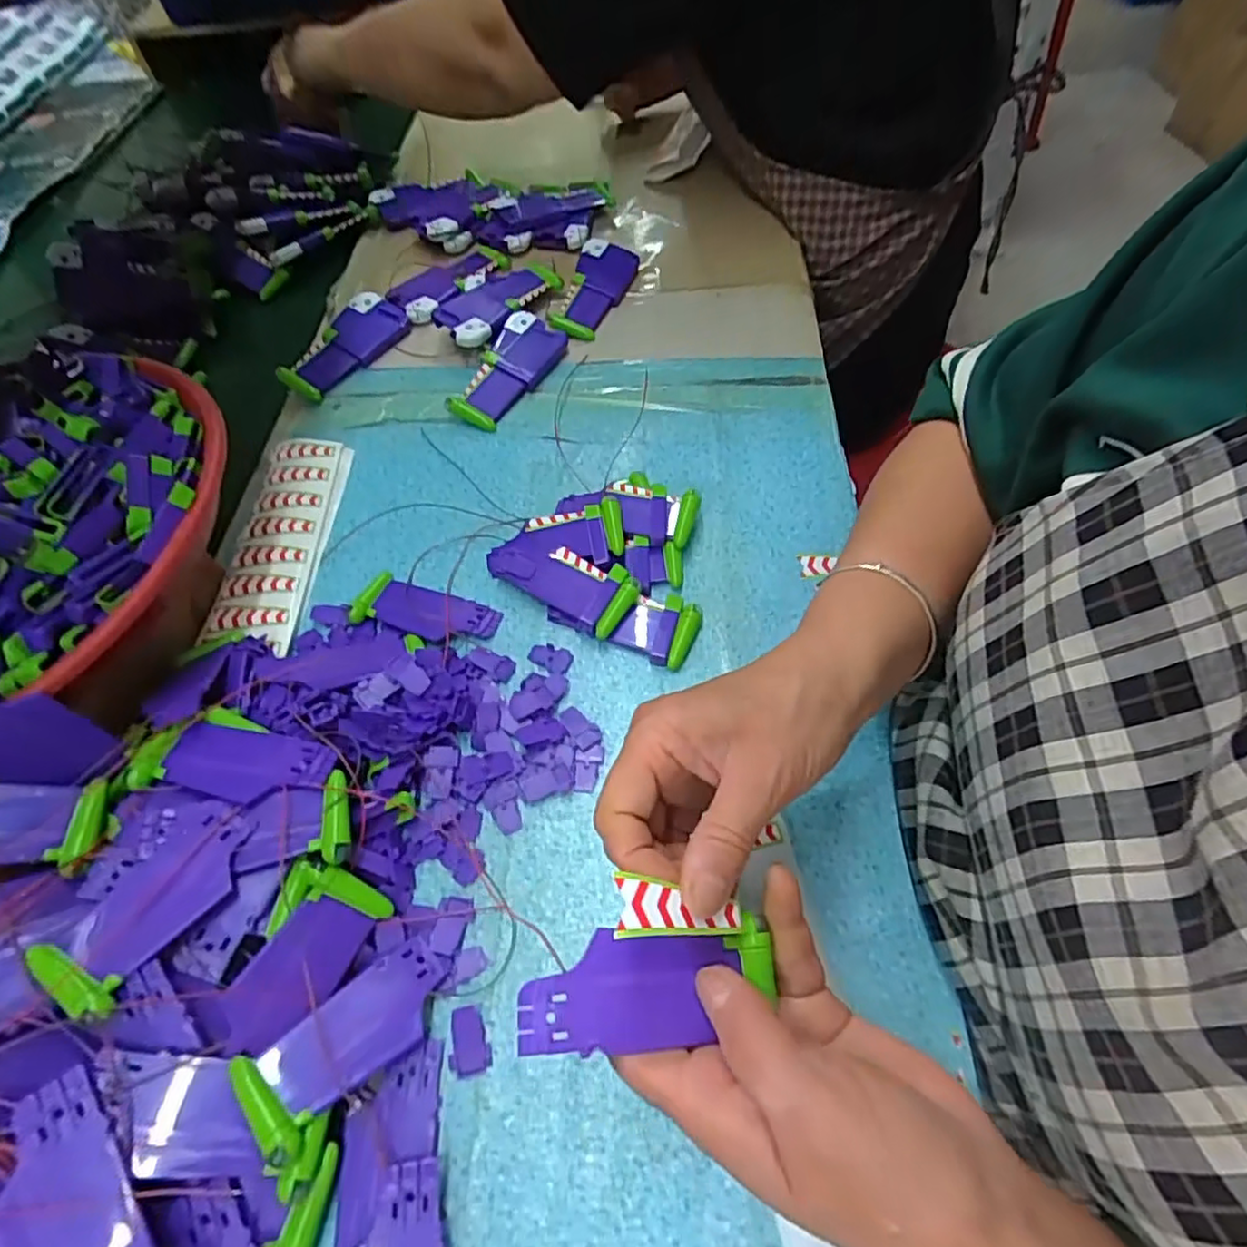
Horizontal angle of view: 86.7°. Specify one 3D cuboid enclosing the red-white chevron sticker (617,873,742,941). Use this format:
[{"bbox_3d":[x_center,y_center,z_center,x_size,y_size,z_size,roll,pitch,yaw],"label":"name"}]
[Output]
[{"bbox_3d":[0.020,0.100,0.228,0.048,0.005,0.020,17,55,-20],"label":"red-white chevron sticker"}]

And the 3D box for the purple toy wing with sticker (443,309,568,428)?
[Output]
[{"bbox_3d":[-0.093,-0.204,0.530,0.048,0.026,0.117,24,62,18],"label":"purple toy wing with sticker"}]

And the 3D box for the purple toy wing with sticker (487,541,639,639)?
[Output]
[{"bbox_3d":[-0.041,-0.030,0.419,0.101,0.019,0.040,29,64,21],"label":"purple toy wing with sticker"}]

